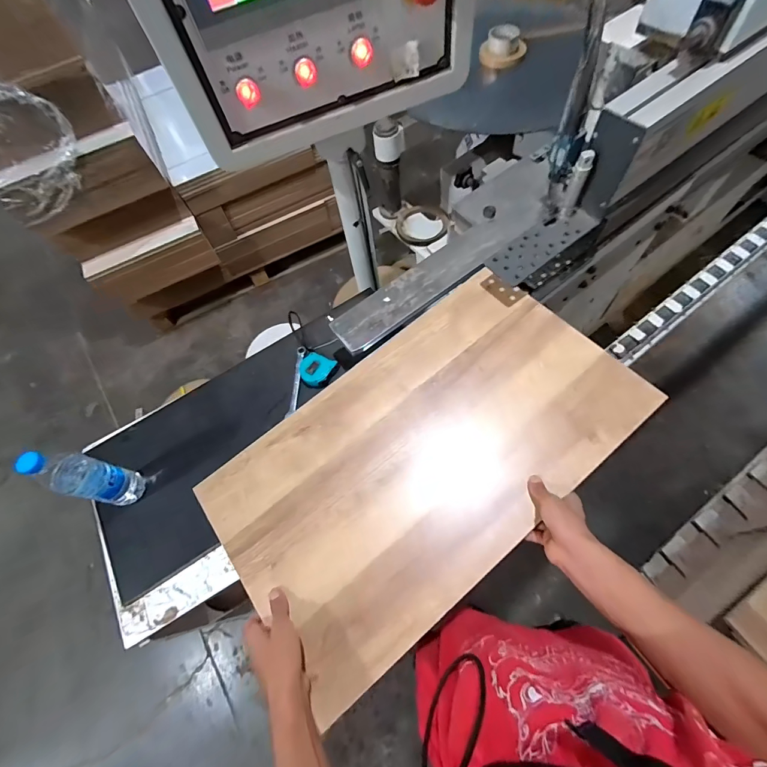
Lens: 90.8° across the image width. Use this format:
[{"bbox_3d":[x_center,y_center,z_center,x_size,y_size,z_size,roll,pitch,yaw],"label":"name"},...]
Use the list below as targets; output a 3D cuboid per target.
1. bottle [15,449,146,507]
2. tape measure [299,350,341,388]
[{"bbox_3d":[-0.498,0.162,0.641,0.056,0.223,0.068,4,66,8],"label":"bottle"},{"bbox_3d":[-0.145,-0.031,0.802,0.084,0.028,0.071,23,71,16],"label":"tape measure"}]

